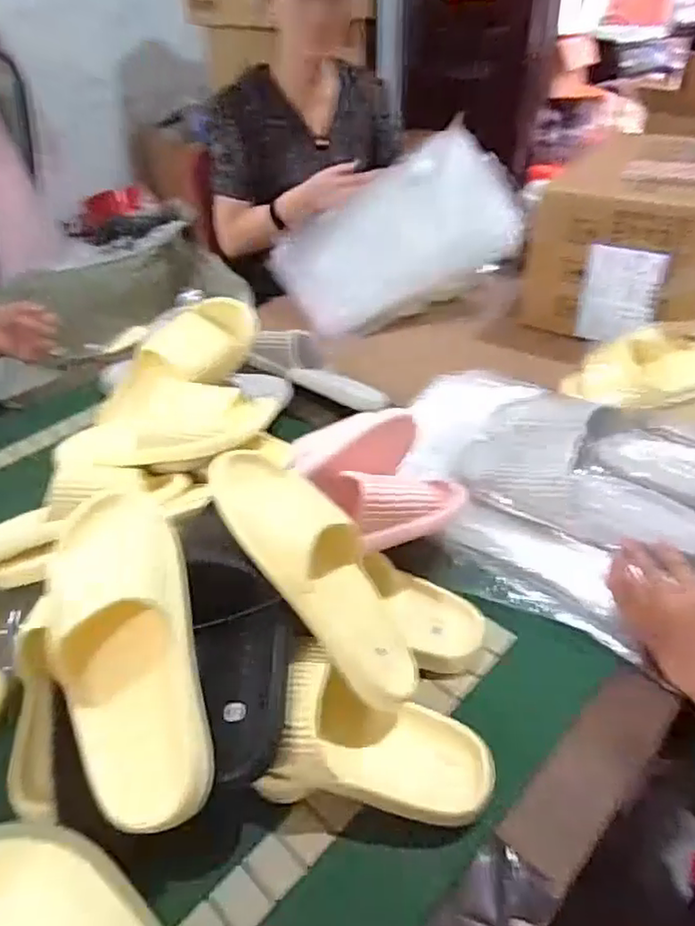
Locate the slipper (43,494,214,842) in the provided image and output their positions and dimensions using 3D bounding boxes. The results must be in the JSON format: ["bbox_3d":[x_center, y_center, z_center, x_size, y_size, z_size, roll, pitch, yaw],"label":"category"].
[{"bbox_3d":[-0.166,0.136,0.464,0.104,0.065,0.251,-14,70,-15],"label":"slipper"}]

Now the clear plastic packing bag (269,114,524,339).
[{"bbox_3d":[0.092,-0.407,1.152,0.425,0.227,0.080,-32,16,9],"label":"clear plastic packing bag"}]

